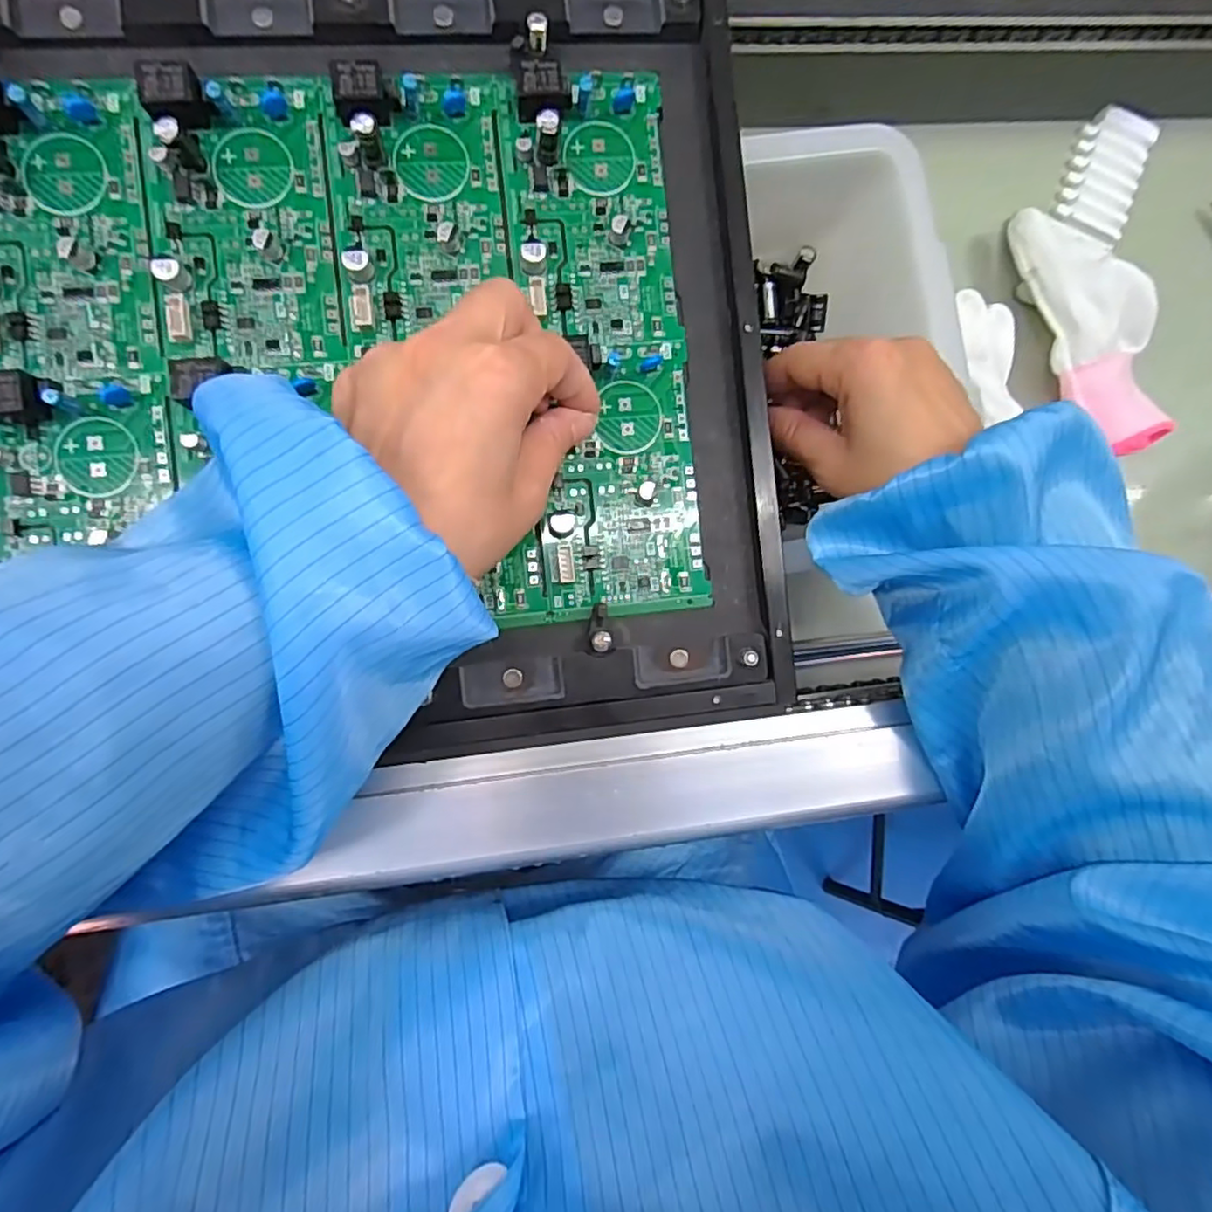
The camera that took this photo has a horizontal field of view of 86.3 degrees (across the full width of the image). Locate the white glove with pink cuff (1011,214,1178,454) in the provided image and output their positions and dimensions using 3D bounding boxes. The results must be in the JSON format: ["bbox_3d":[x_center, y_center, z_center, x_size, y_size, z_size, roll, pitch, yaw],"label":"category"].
[{"bbox_3d":[0.297,-0.171,0.404,0.062,0.039,0.158,-22,93,-6],"label":"white glove with pink cuff"}]

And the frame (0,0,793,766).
[{"bbox_3d":[-0.103,-0.097,0.263,0.337,0.022,0.315,-6,93,-6],"label":"frame"}]

